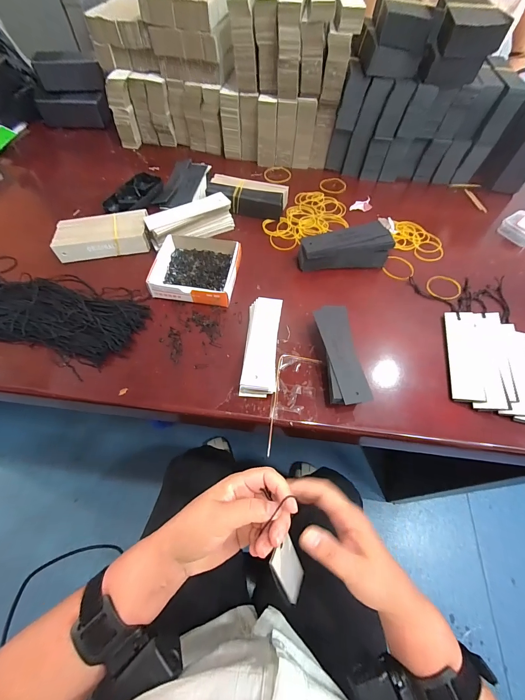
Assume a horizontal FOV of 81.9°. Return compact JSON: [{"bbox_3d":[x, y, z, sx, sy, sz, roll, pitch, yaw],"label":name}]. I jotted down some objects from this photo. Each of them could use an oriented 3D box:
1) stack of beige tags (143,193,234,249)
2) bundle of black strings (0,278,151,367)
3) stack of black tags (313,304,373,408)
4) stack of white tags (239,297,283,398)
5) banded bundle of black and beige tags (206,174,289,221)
[{"bbox_3d":[-0.111,-0.200,0.471,0.132,0.037,0.035,-28,65,-16],"label":"stack of beige tags"},{"bbox_3d":[-0.311,-0.049,0.396,0.299,0.029,0.100,9,61,3],"label":"bundle of black strings"},{"bbox_3d":[0.091,0.008,0.368,0.044,0.037,0.128,-4,61,-3],"label":"stack of black tags"},{"bbox_3d":[0.000,-0.006,0.374,0.040,0.027,0.127,5,61,2],"label":"stack of white tags"},{"bbox_3d":[-0.027,-0.257,0.514,0.132,0.038,0.064,13,61,6],"label":"banded bundle of black and beige tags"}]

